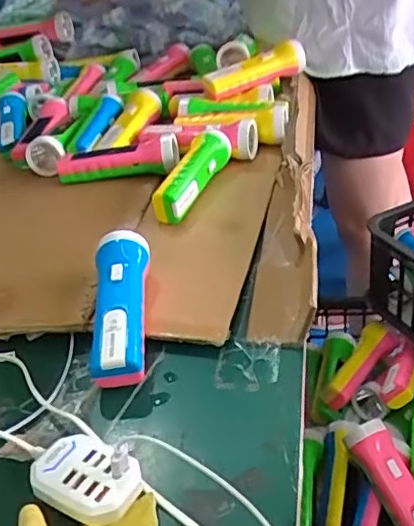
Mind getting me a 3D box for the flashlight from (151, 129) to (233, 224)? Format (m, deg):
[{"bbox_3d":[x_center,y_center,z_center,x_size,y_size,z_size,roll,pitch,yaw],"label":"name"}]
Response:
[{"bbox_3d":[-0.014,-0.109,0.749,0.044,0.044,0.172,6,37,20],"label":"flashlight"}]

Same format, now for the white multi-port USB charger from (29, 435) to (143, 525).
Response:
[{"bbox_3d":[-0.083,0.151,0.413,0.077,0.025,0.051,17,40,25],"label":"white multi-port USB charger"}]

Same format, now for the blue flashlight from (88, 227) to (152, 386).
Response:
[{"bbox_3d":[-0.077,0.041,0.541,0.050,0.057,0.166,-8,34,0],"label":"blue flashlight"}]

